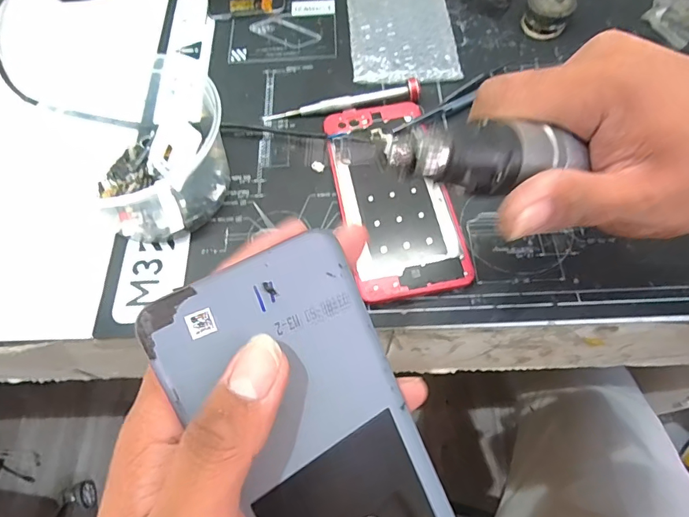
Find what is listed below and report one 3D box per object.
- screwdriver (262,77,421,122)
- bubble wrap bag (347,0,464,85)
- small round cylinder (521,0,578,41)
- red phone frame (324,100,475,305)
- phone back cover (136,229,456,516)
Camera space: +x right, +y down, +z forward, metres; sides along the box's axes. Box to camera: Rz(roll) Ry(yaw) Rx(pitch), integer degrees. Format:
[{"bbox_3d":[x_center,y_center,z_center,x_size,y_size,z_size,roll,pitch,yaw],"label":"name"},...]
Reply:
[{"bbox_3d":[-0.002,-0.123,0.344,0.118,0.015,0.015,-6,65,0],"label":"screwdriver"},{"bbox_3d":[0.047,-0.217,0.393,0.088,0.010,0.168,-4,65,0],"label":"bubble wrap bag"},{"bbox_3d":[0.168,-0.204,0.373,0.036,0.029,0.029,22,67,12],"label":"small round cylinder"},{"bbox_3d":[0.032,-0.048,0.311,0.070,0.011,0.158,-11,65,-3],"label":"red phone frame"},{"bbox_3d":[-0.007,0.072,0.166,0.072,0.004,0.151,-27,100,-22],"label":"phone back cover"}]

